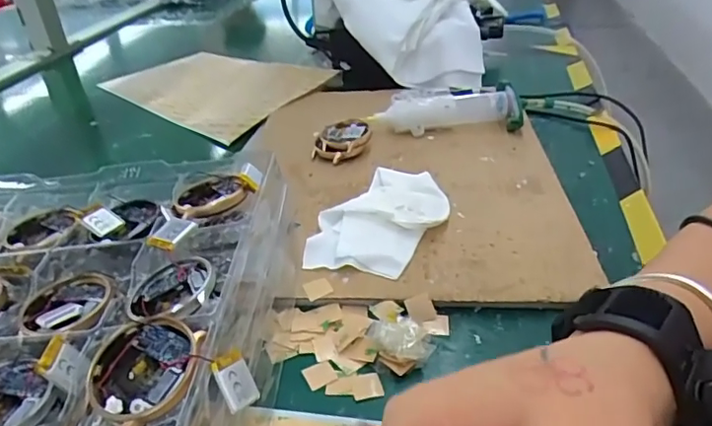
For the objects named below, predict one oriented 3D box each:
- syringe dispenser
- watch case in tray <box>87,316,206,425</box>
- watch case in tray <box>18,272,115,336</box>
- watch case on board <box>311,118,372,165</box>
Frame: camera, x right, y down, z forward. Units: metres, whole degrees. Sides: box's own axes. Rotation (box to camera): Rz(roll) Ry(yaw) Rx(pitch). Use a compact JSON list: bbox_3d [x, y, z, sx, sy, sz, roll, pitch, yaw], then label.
[{"bbox_3d":[0.082,-0.094,0.505,0.130,0.037,0.033,-1,33,3],"label":"syringe dispenser"},{"bbox_3d":[-0.086,0.062,0.224,0.042,0.010,0.044,22,59,31],"label":"watch case in tray"},{"bbox_3d":[-0.148,0.046,0.281,0.042,0.007,0.047,-17,36,-20],"label":"watch case in tray"},{"bbox_3d":[-0.013,-0.061,0.478,0.051,0.021,0.057,1,33,7],"label":"watch case on board"}]

